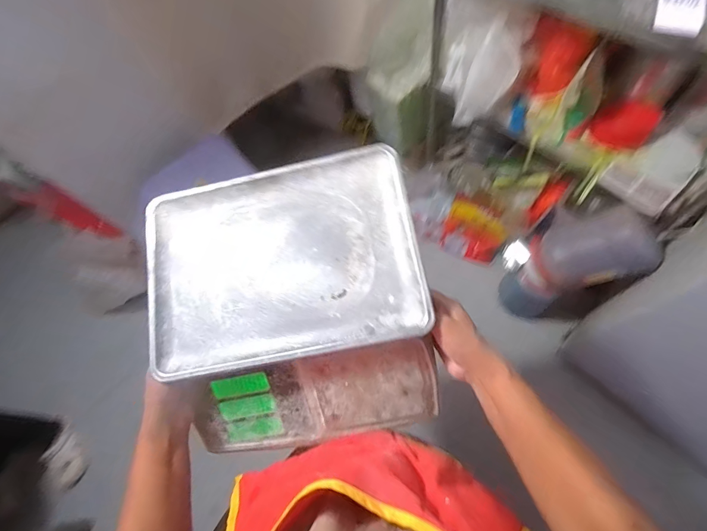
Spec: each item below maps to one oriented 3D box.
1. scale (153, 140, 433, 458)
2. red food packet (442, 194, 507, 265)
[{"bbox_3d":[-0.076,0.042,0.477,0.337,0.102,0.334,-10,74,-1],"label":"scale"},{"bbox_3d":[0.451,-0.133,1.406,0.216,0.246,0.070,30,52,11],"label":"red food packet"}]

